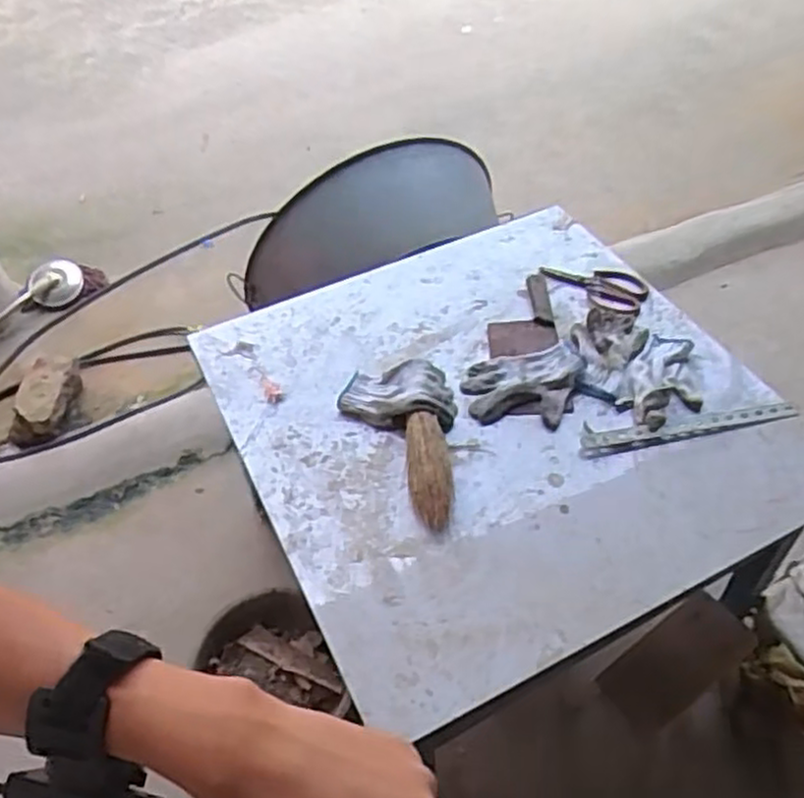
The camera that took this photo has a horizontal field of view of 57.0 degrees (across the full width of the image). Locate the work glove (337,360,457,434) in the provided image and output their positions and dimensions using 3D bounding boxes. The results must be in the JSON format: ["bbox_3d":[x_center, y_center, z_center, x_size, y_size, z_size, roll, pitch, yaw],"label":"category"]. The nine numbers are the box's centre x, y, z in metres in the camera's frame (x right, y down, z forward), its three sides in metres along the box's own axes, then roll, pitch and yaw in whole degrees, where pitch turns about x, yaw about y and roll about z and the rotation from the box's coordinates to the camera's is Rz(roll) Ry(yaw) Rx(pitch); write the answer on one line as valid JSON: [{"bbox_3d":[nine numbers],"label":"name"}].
[{"bbox_3d":[-0.006,-0.014,1.180,0.187,0.051,0.114,5,49,8],"label":"work glove"}]

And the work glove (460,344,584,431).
[{"bbox_3d":[0.204,-0.017,1.198,0.201,0.023,0.149,-11,49,-6],"label":"work glove"}]

